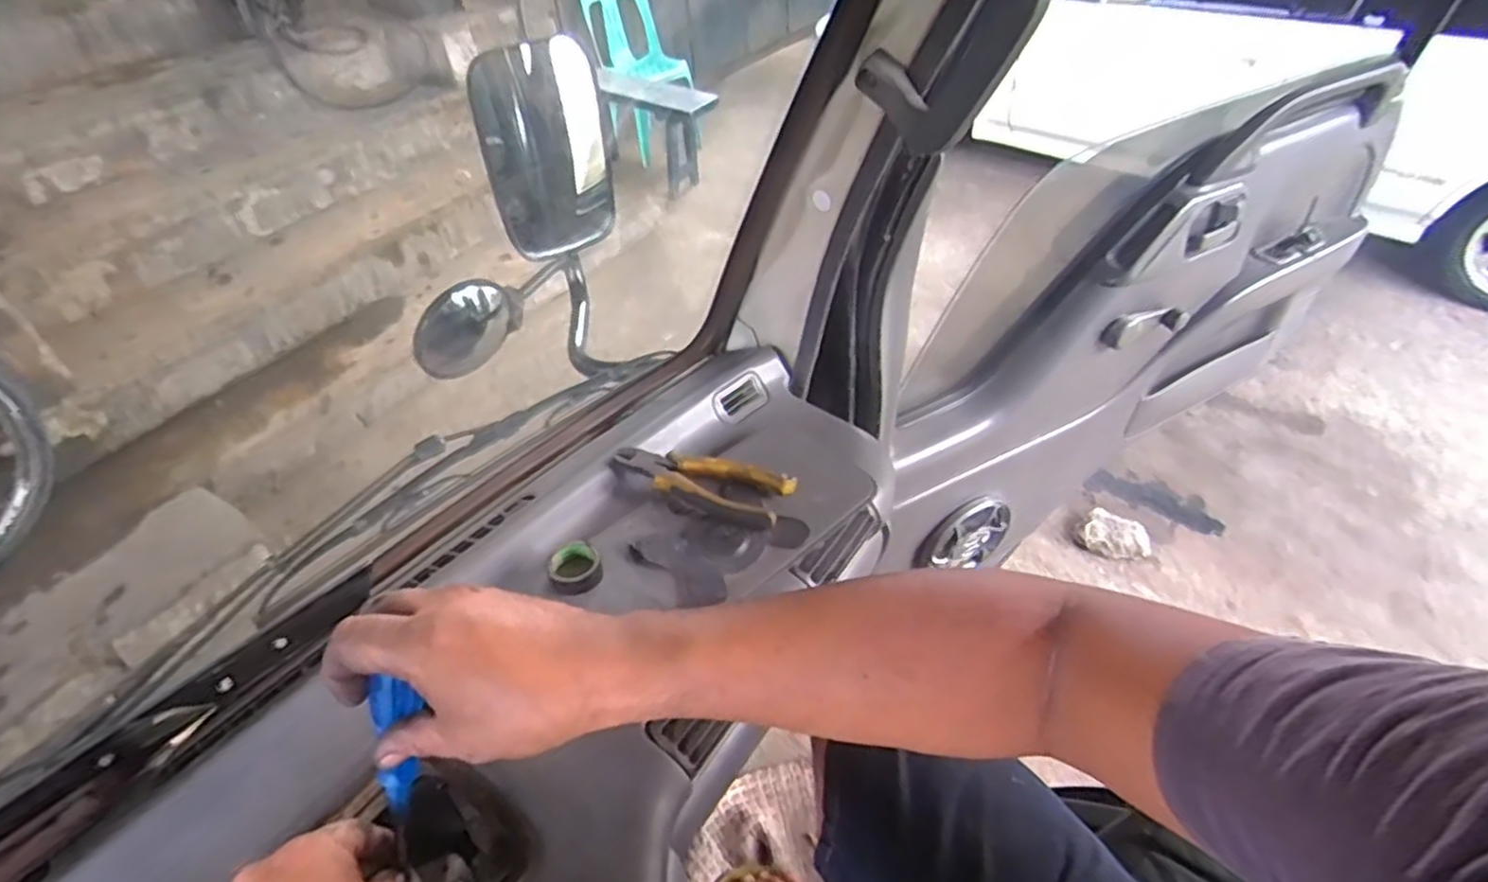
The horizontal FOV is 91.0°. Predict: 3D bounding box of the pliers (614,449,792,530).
[{"bbox_3d":[-0.039,0.037,0.623,0.154,0.018,0.059,10,45,12],"label":"pliers"}]

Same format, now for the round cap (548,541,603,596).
[{"bbox_3d":[-0.129,0.097,0.560,0.038,0.020,0.032,-15,45,-13],"label":"round cap"}]

